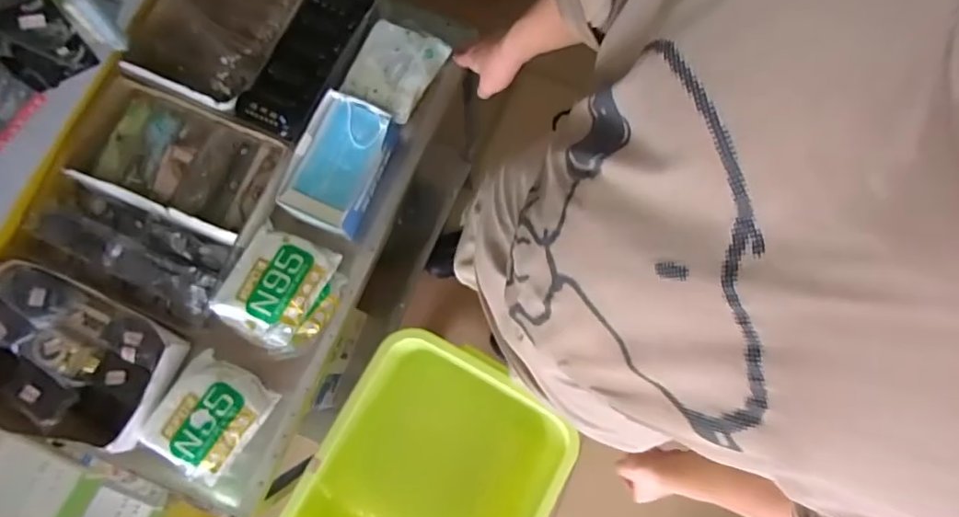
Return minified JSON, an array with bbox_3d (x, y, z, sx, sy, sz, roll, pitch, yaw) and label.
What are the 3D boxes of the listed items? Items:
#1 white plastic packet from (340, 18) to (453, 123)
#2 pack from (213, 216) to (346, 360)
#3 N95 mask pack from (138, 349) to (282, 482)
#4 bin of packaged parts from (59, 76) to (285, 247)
[{"bbox_3d":[-0.130,-0.289,0.793,0.119,0.029,0.144,26,80,4],"label":"white plastic packet"},{"bbox_3d":[-0.274,0.047,0.726,0.135,0.068,0.157,29,80,4],"label":"pack"},{"bbox_3d":[-0.359,0.212,0.696,0.120,0.037,0.136,31,80,5],"label":"N95 mask pack"},{"bbox_3d":[-0.424,-0.137,0.762,0.276,0.050,0.162,23,79,3],"label":"bin of packaged parts"}]

